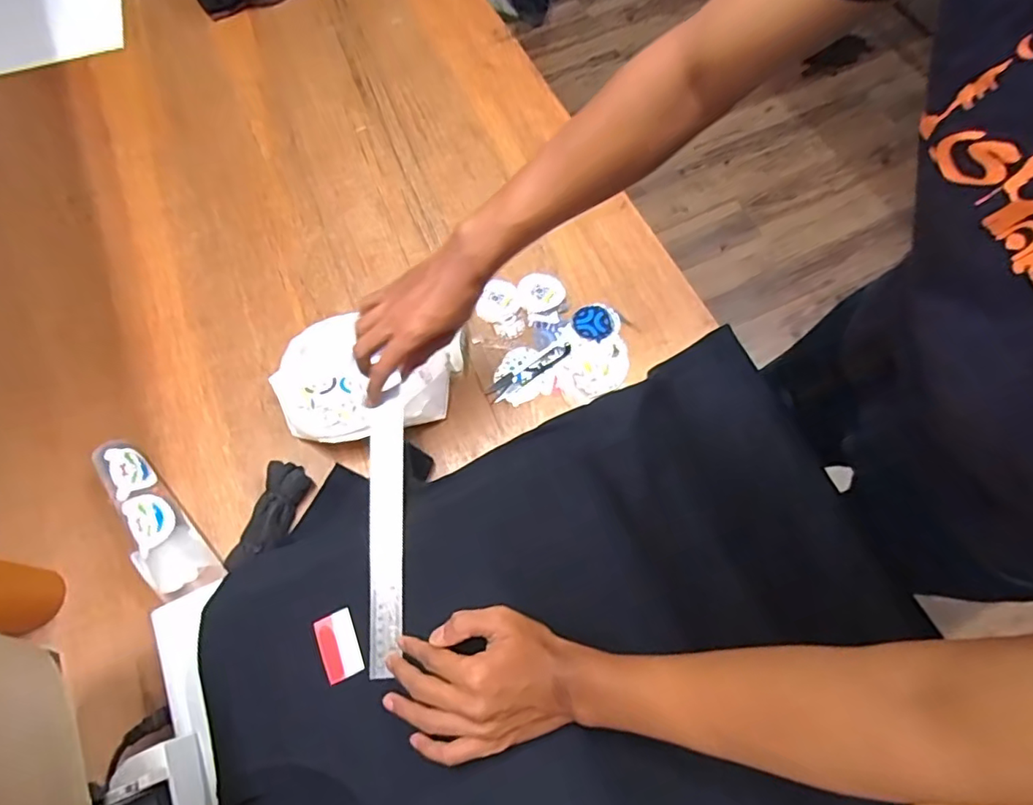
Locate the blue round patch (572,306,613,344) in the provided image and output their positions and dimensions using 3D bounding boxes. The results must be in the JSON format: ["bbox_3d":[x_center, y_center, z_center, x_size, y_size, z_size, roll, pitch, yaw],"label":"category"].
[{"bbox_3d":[0.097,-0.100,0.717,0.049,0.004,0.051,-1,68,2],"label":"blue round patch"}]

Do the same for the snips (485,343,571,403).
[{"bbox_3d":[0.017,-0.039,0.696,0.117,0.007,0.023,-32,71,-10],"label":"snips"}]

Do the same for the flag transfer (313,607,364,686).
[{"bbox_3d":[-0.157,0.214,0.495,0.033,0.004,0.055,-21,73,-12],"label":"flag transfer"}]

